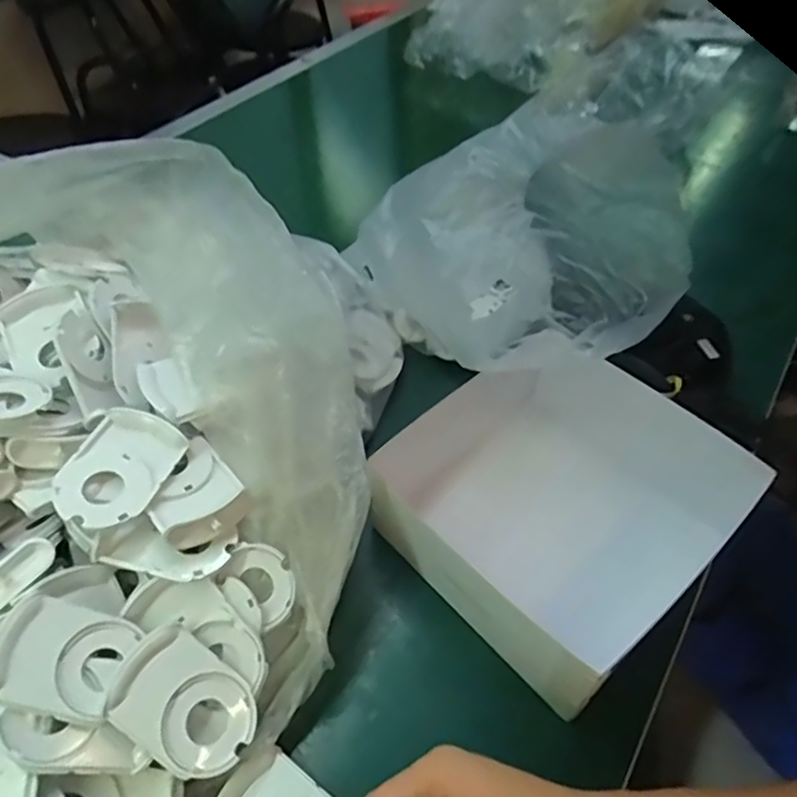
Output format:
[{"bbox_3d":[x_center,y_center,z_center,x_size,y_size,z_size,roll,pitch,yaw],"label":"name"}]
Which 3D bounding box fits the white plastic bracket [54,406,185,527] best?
[{"bbox_3d":[-0.174,0.042,0.376,0.057,0.018,0.077,13,50,13],"label":"white plastic bracket"}]

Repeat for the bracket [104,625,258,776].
[{"bbox_3d":[-0.119,0.172,0.345,0.083,0.009,0.057,44,52,-7],"label":"bracket"}]

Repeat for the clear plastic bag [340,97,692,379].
[{"bbox_3d":[0.102,-0.106,0.471,0.188,0.149,0.176,-25,53,-19],"label":"clear plastic bag"}]

